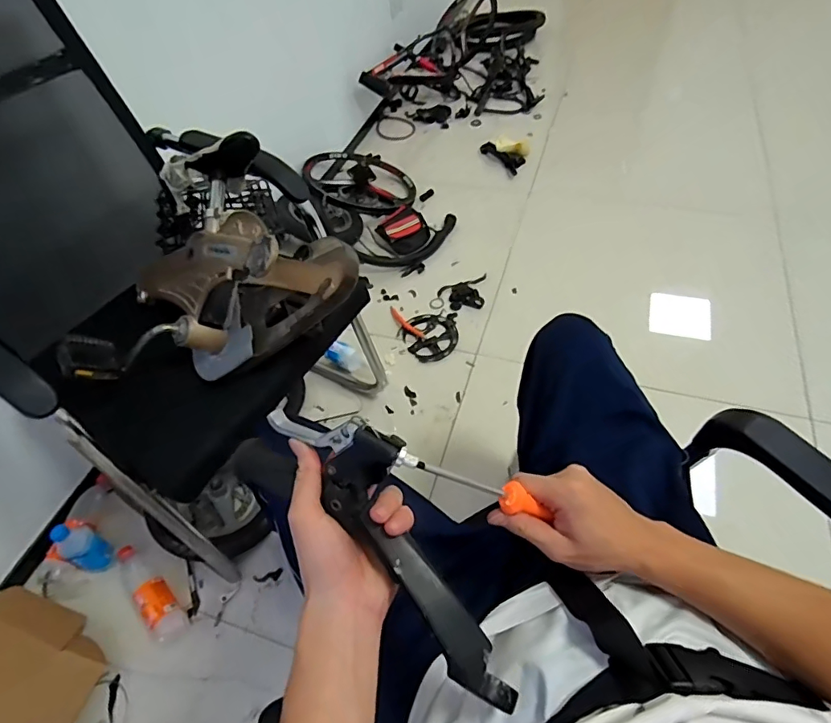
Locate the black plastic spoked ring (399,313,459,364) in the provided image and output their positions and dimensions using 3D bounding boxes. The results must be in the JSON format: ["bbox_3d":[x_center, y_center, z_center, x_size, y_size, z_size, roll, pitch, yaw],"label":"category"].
[{"bbox_3d":[0.045,-0.077,1.429,0.155,0.009,0.178,-20,54,-11],"label":"black plastic spoked ring"}]

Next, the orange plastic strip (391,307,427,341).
[{"bbox_3d":[-0.028,-0.108,1.469,0.030,0.013,0.167,-34,58,-21],"label":"orange plastic strip"}]

